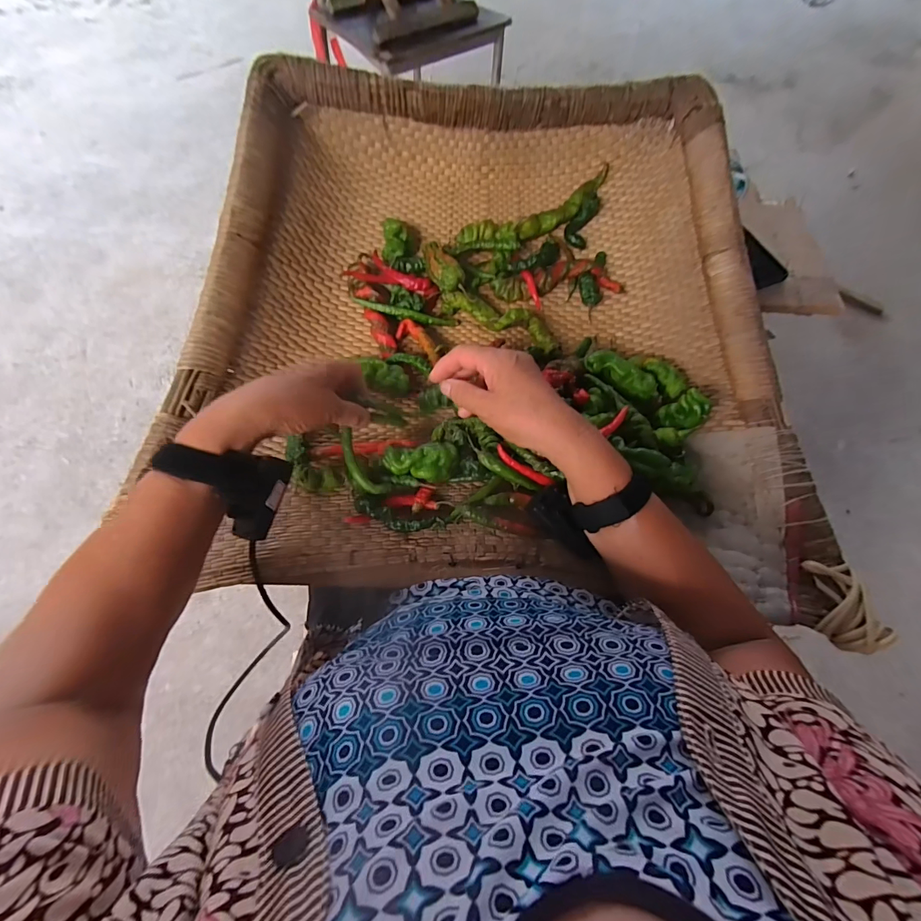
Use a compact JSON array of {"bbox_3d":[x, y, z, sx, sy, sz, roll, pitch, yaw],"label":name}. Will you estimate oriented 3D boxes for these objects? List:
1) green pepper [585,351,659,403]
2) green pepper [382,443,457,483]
[{"bbox_3d":[0.183,-0.096,0.476,0.085,0.030,0.032,30,68,13],"label":"green pepper"},{"bbox_3d":[-0.038,0.002,0.411,0.070,0.025,0.037,-8,65,-5],"label":"green pepper"}]

